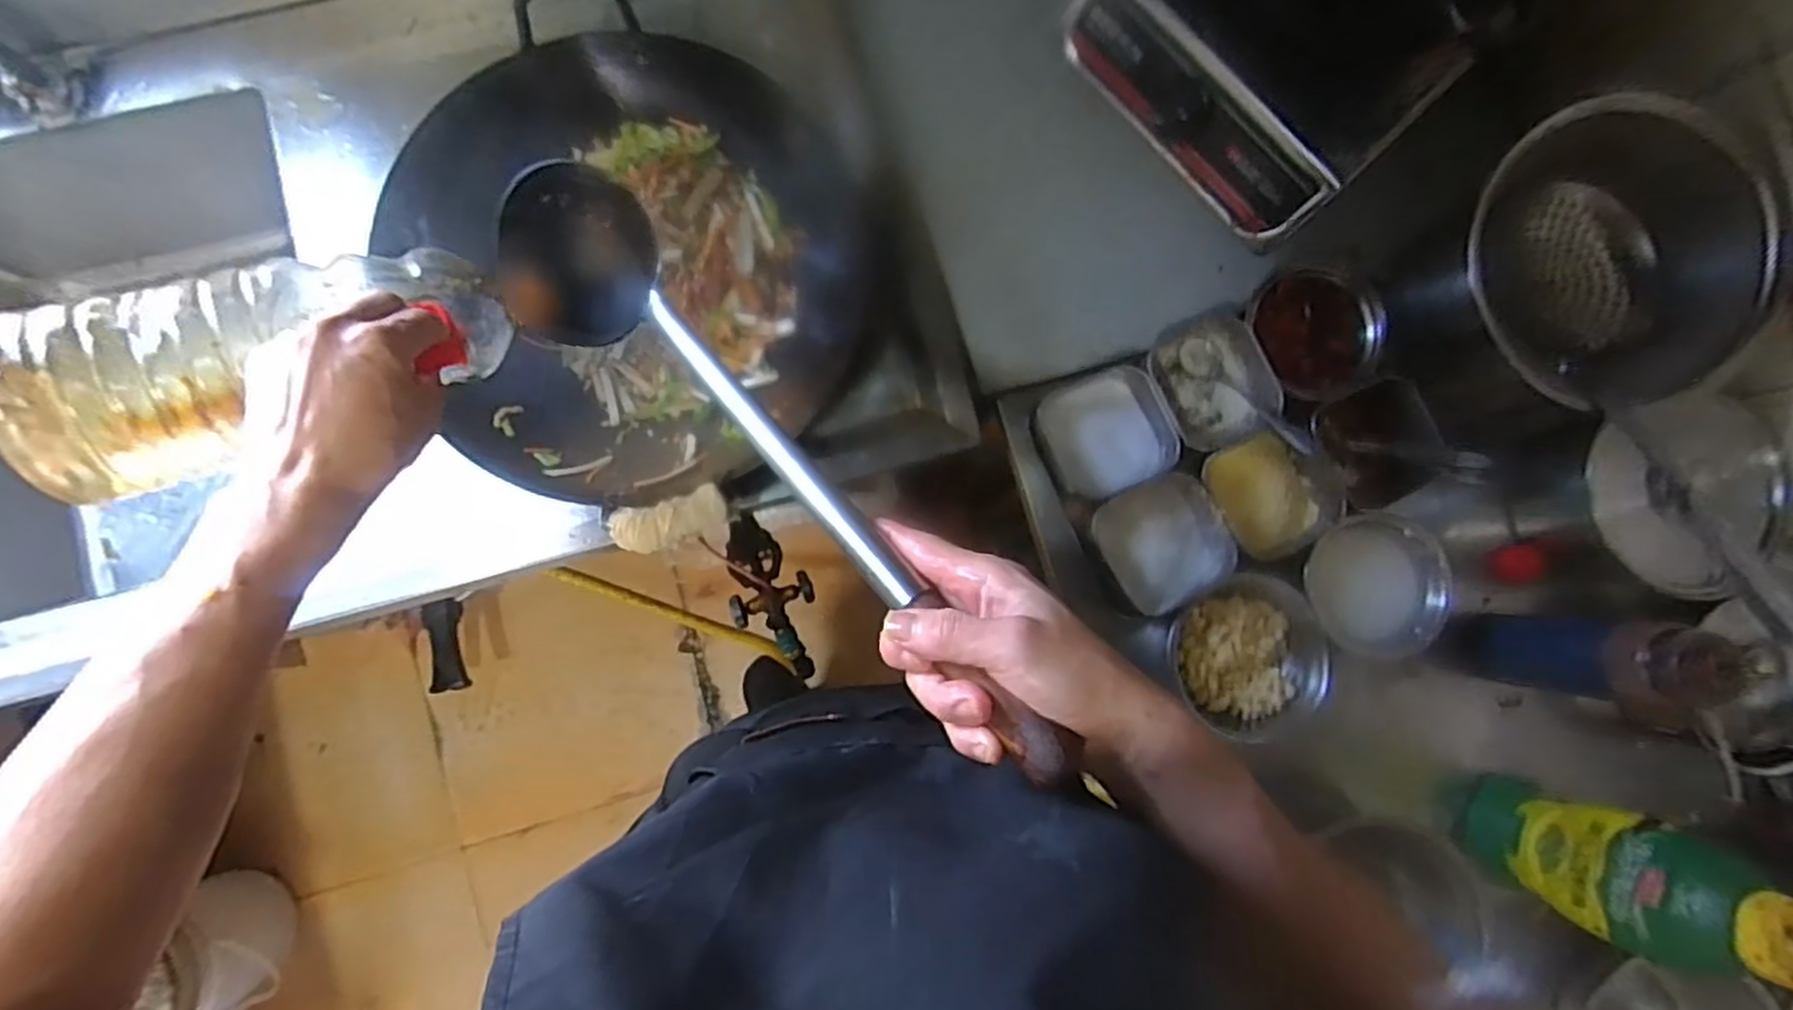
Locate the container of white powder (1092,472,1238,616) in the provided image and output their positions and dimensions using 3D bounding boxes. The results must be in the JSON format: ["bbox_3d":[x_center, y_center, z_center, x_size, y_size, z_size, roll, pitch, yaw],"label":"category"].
[{"bbox_3d":[0.231,0.033,0.685,0.105,0.051,0.102,-28,86,-5],"label":"container of white powder"}]

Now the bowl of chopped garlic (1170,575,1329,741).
[{"bbox_3d":[0.307,0.132,0.690,0.132,0.052,0.137,0,84,-3],"label":"bowl of chopped garlic"}]

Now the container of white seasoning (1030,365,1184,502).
[{"bbox_3d":[0.189,-0.063,0.701,0.118,0.044,0.106,-22,86,-5],"label":"container of white seasoning"}]

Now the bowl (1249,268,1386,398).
[{"bbox_3d":[0.385,-0.158,0.710,0.116,0.059,0.115,0,84,-3],"label":"bowl"}]

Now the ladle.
[{"bbox_3d":[-0.087,-0.045,0.451,0.081,0.074,0.501,-41,64,-6],"label":"ladle"}]

